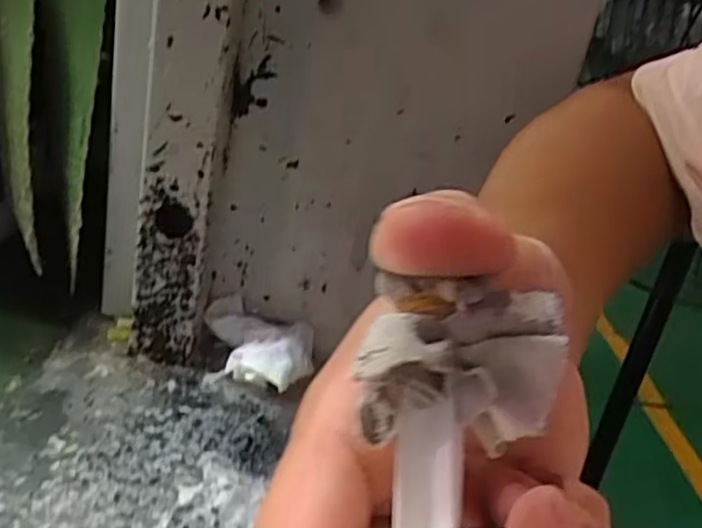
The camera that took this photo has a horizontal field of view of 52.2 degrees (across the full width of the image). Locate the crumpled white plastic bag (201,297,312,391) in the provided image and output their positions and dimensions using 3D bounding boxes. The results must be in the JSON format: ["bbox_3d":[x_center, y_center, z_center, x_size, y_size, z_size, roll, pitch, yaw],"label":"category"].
[{"bbox_3d":[-0.061,0.052,0.456,0.070,0.032,0.058,12,23,2],"label":"crumpled white plastic bag"}]

